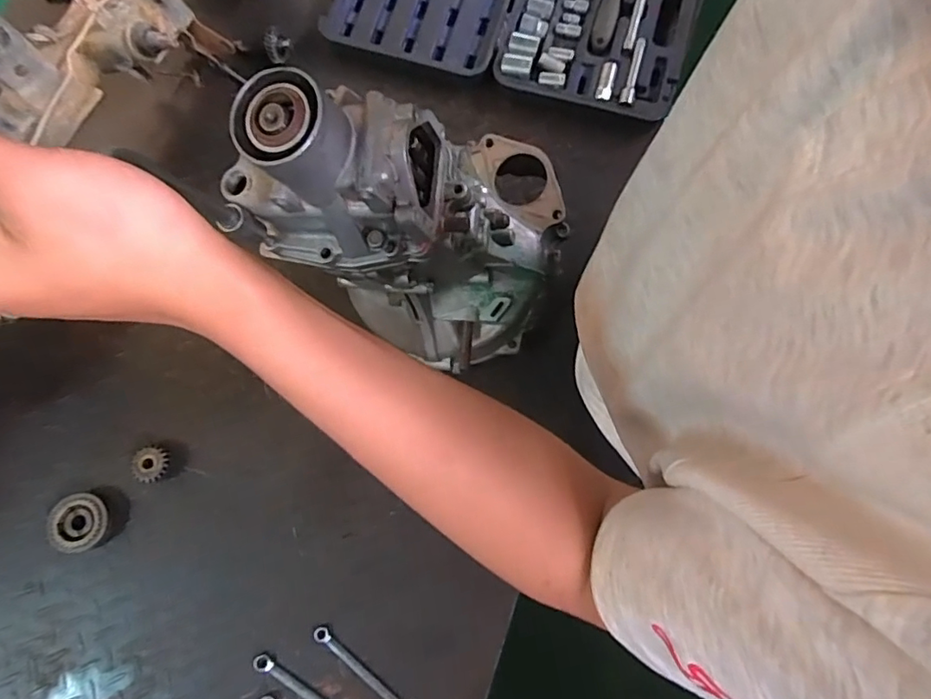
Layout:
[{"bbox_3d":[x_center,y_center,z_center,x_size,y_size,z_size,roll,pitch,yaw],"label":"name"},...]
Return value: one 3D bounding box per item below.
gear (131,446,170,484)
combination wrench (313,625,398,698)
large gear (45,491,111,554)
[{"bbox_3d":[-0.403,0.147,0.699,0.039,0.016,0.043,8,77,3],"label":"gear"},{"bbox_3d":[-0.119,0.385,0.650,0.154,0.009,0.020,38,80,9],"label":"combination wrench"},{"bbox_3d":[-0.487,0.217,0.689,0.069,0.020,0.069,-8,76,-1],"label":"large gear"}]

